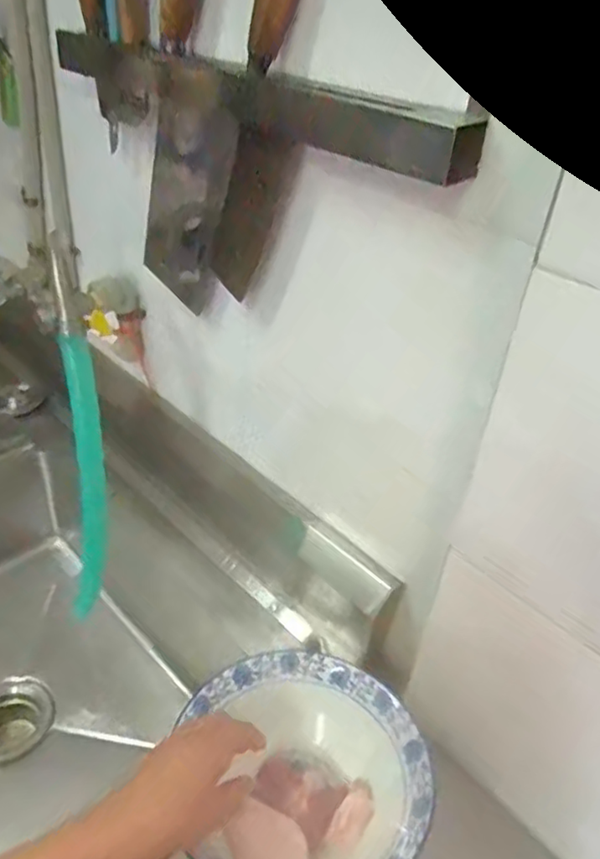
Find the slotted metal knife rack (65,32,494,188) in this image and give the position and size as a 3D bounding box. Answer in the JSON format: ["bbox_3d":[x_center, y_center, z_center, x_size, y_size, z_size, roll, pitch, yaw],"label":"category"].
[{"bbox_3d":[-0.068,-0.298,0.561,0.041,0.046,0.526,-27,47,-37],"label":"slotted metal knife rack"}]

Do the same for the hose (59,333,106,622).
[{"bbox_3d":[-0.206,0.055,0.601,0.027,0.282,0.077,6,36,0],"label":"hose"}]

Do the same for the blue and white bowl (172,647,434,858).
[{"bbox_3d":[0.005,0.298,0.544,0.194,0.067,0.213,4,36,-3],"label":"blue and white bowl"}]

